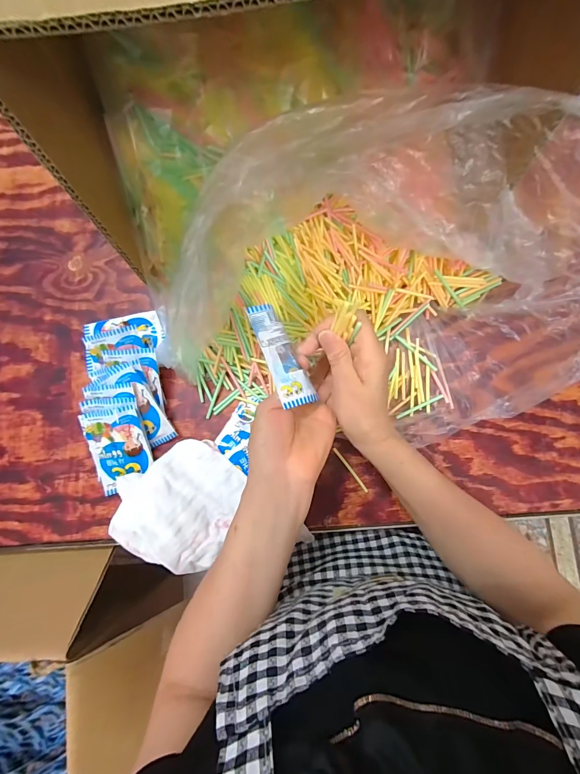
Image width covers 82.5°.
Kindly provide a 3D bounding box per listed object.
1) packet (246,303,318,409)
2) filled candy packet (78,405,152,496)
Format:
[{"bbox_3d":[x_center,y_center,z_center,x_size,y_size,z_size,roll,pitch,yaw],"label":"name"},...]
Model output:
[{"bbox_3d":[-0.008,-0.032,0.315,0.038,0.007,0.102,-19,81,-28],"label":"packet"},{"bbox_3d":[-0.202,0.074,0.391,0.064,0.011,0.096,-11,103,-3],"label":"filled candy packet"}]

